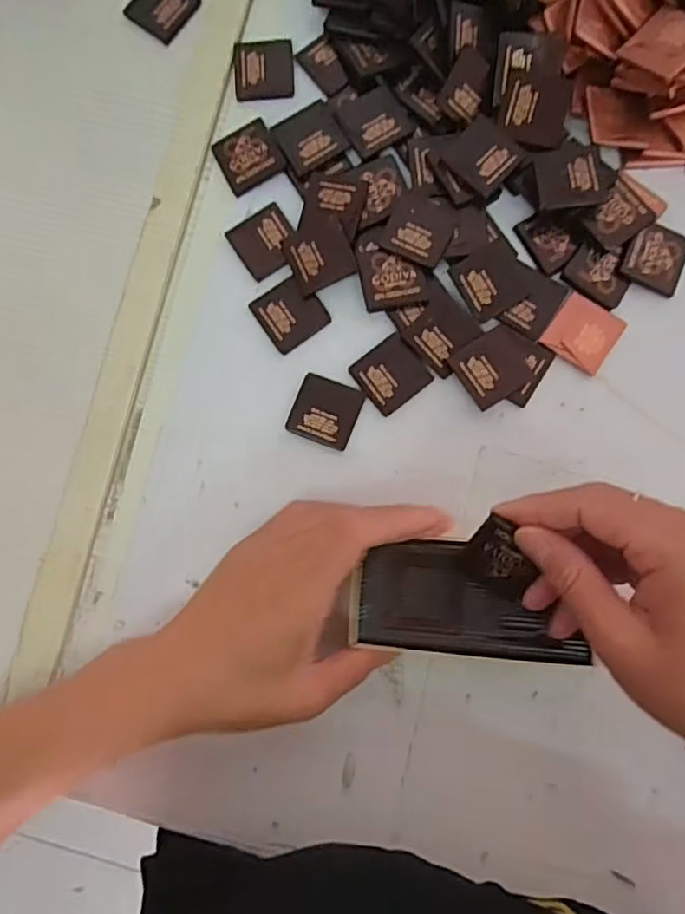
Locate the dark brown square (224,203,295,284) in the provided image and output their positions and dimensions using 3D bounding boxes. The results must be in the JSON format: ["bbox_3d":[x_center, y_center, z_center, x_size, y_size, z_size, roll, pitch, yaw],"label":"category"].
[{"bbox_3d":[-0.043,-0.120,0.342,0.033,0.005,0.037,-33,84,0],"label":"dark brown square"}]

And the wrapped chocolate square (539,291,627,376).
[{"bbox_3d":[0.129,-0.067,0.328,0.033,0.004,0.034,34,87,6],"label":"wrapped chocolate square"}]

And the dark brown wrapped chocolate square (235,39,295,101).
[{"bbox_3d":[-0.045,-0.222,0.351,0.033,0.004,0.034,-2,85,3],"label":"dark brown wrapped chocolate square"}]

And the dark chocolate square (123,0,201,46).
[{"bbox_3d":[-0.104,-0.263,0.358,0.034,0.004,0.034,35,87,6],"label":"dark chocolate square"}]

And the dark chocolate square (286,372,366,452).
[{"bbox_3d":[-0.009,-0.025,0.330,0.035,0.004,0.034,21,86,5],"label":"dark chocolate square"}]

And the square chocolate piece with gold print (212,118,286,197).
[{"bbox_3d":[-0.054,-0.171,0.349,0.033,0.006,0.034,-27,84,0],"label":"square chocolate piece with gold print"}]

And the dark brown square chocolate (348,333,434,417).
[{"bbox_3d":[0.026,-0.045,0.330,0.034,0.004,0.034,-39,84,-1],"label":"dark brown square chocolate"}]

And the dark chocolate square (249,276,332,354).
[{"bbox_3d":[-0.029,-0.079,0.336,0.034,0.004,0.035,-37,84,-1],"label":"dark chocolate square"}]

